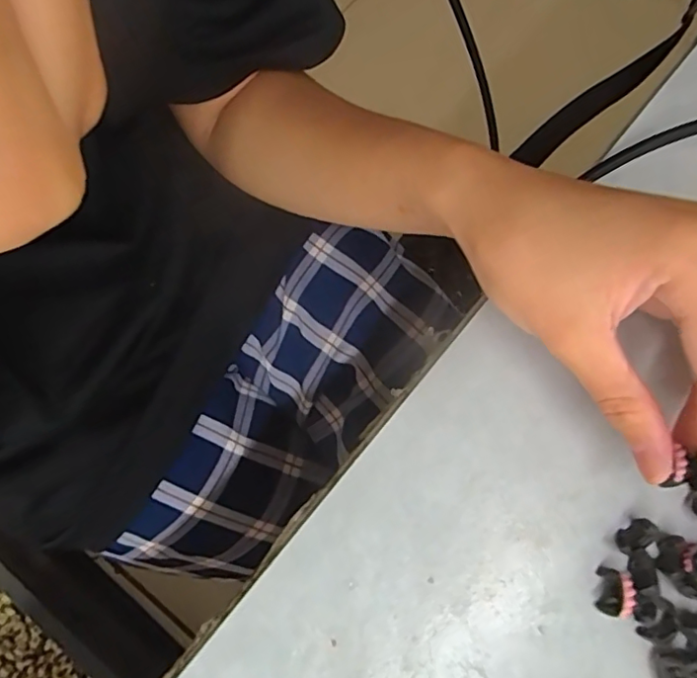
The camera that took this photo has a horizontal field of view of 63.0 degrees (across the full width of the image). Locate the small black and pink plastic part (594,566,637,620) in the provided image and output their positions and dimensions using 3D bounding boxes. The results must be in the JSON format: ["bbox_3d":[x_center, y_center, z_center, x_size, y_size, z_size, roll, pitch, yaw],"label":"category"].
[{"bbox_3d":[0.094,0.090,0.202,0.008,0.012,0.015,10,74,3],"label":"small black and pink plastic part"}]

